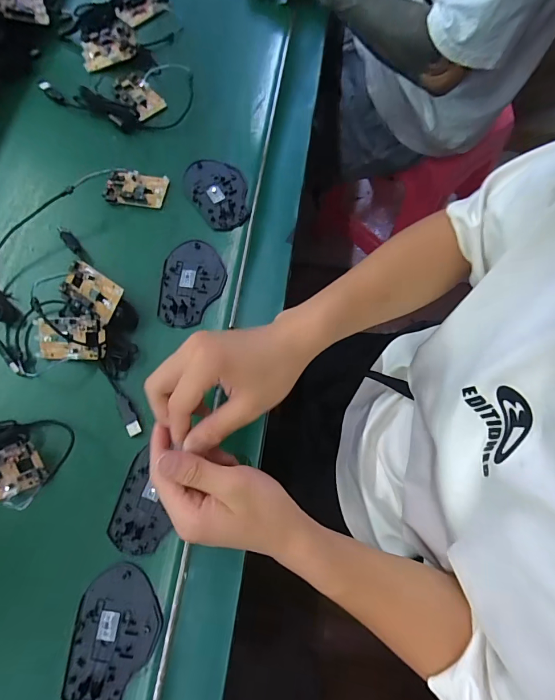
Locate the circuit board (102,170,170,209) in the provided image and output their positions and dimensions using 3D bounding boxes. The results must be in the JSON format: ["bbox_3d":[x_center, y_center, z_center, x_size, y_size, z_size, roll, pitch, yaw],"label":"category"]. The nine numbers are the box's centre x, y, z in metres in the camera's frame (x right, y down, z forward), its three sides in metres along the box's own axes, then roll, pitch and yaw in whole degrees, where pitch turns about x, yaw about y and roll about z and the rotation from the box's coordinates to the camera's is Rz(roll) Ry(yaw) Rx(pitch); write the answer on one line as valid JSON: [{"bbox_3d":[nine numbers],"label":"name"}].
[{"bbox_3d":[-0.179,-0.205,0.489,0.073,0.018,0.046,10,69,2],"label":"circuit board"}]

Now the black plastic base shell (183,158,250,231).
[{"bbox_3d":[-0.074,-0.202,0.487,0.074,0.009,0.116,-26,72,-10],"label":"black plastic base shell"}]

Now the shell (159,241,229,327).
[{"bbox_3d":[-0.099,-0.079,0.445,0.071,0.011,0.110,6,69,1],"label":"shell"}]

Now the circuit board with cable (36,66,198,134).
[{"bbox_3d":[-0.233,-0.369,0.536,0.226,0.028,0.103,21,70,7],"label":"circuit board with cable"}]

